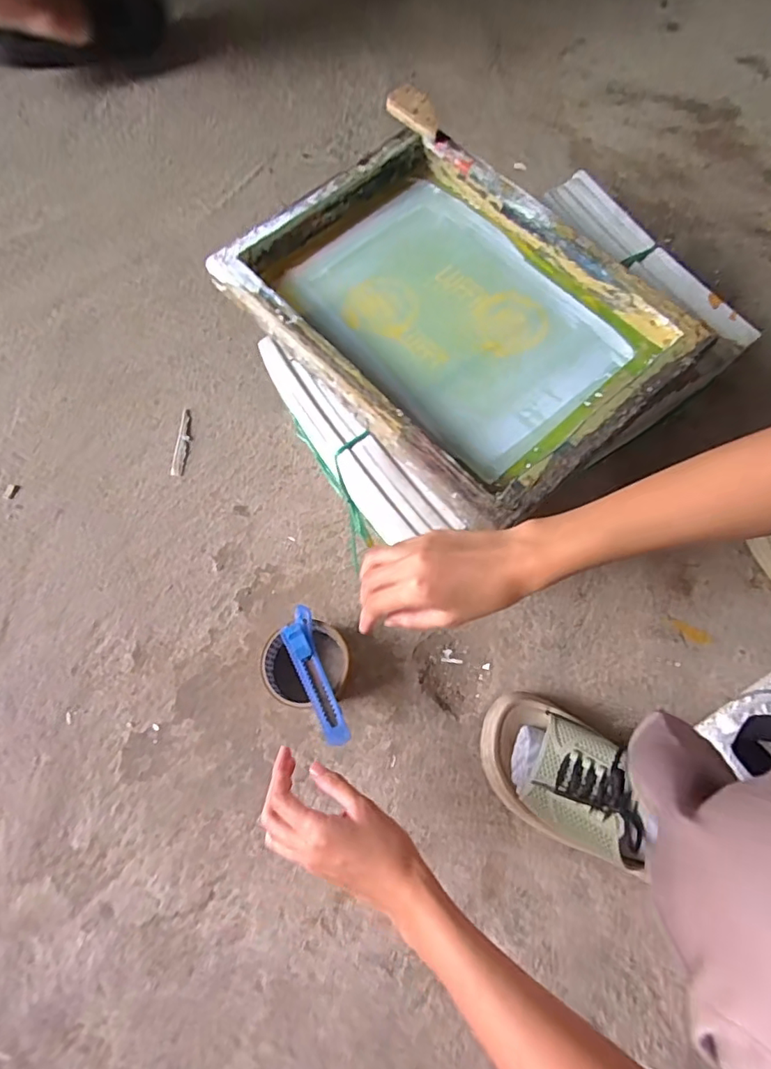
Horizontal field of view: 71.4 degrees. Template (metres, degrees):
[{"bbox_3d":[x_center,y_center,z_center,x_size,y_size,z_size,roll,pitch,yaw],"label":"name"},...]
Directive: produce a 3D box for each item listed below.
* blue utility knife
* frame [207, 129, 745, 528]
[{"bbox_3d":[-0.066,0.133,0.506,0.031,0.009,0.131,-22,73,-9],"label":"blue utility knife"},{"bbox_3d":[0.081,-0.218,0.521,0.318,0.042,0.397,-41,76,-14],"label":"frame"}]

